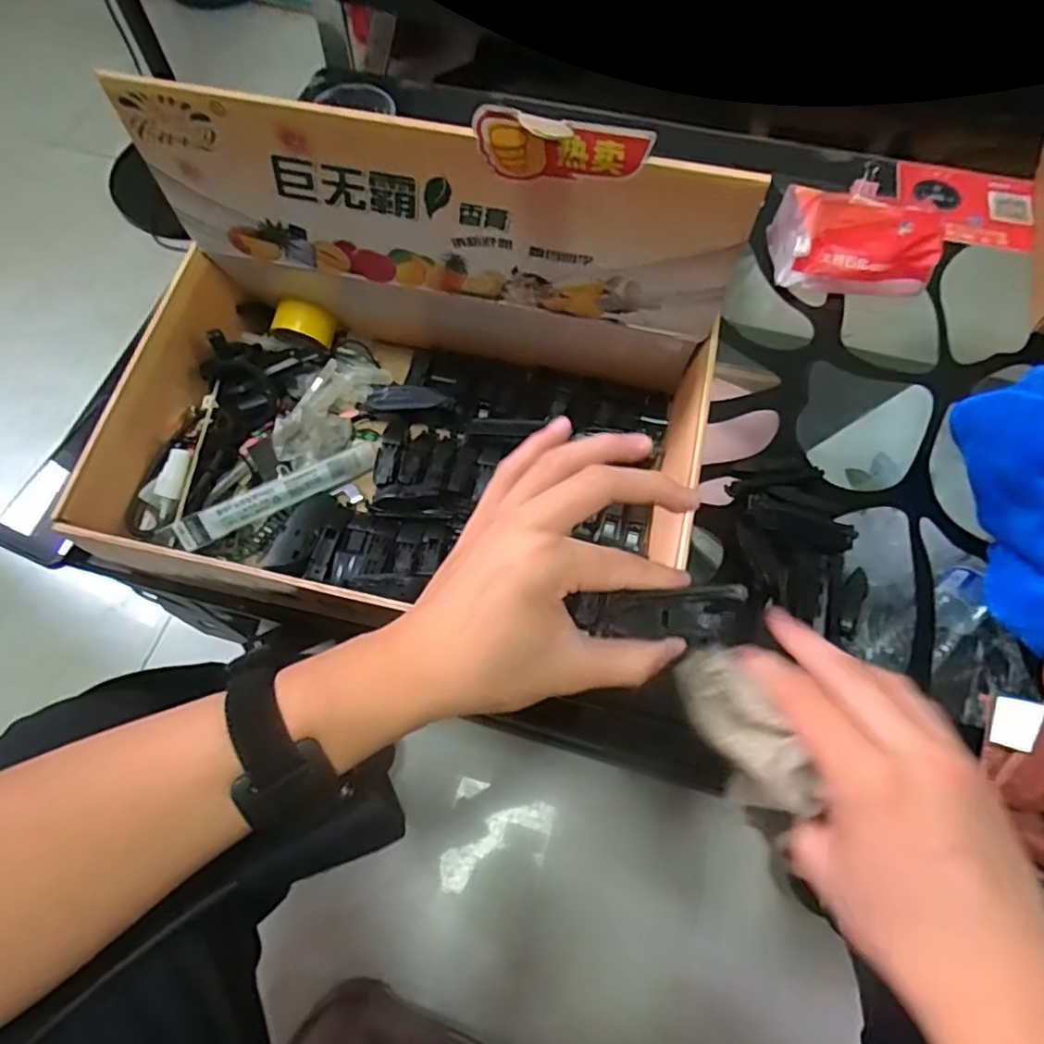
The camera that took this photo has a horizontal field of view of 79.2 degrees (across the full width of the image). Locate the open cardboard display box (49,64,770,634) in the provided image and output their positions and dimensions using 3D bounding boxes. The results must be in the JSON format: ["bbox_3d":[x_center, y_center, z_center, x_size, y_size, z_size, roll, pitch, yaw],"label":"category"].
[{"bbox_3d":[-0.084,-0.103,0.437,0.425,0.241,0.292,8,64,3],"label":"open cardboard display box"}]

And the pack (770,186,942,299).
[{"bbox_3d":[0.330,-0.282,0.629,0.139,0.074,0.076,7,64,2],"label":"pack"}]

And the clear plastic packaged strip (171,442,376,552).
[{"bbox_3d":[-0.193,-0.022,0.507,0.159,0.010,0.023,-28,102,-21],"label":"clear plastic packaged strip"}]

